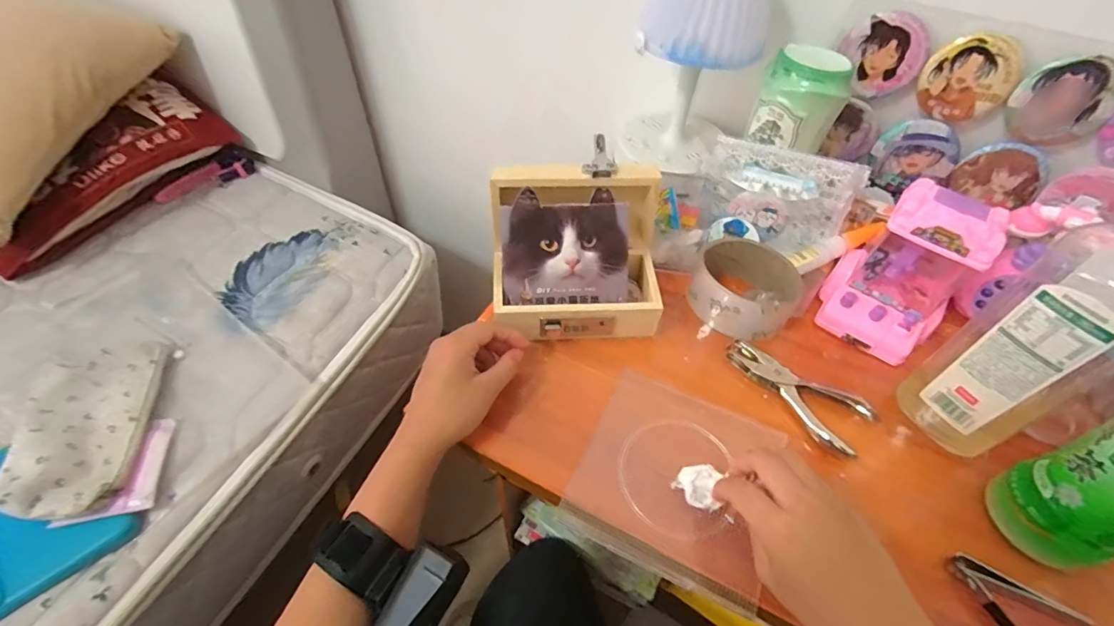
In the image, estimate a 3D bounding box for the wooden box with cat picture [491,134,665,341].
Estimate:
[{"bbox_3d":[0.018,-0.051,0.428,0.146,0.124,0.104,-4,51,-6],"label":"wooden box with cat picture"}]

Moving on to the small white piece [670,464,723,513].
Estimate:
[{"bbox_3d":[0.104,0.125,0.351,0.033,0.014,0.029,37,58,24],"label":"small white piece"}]

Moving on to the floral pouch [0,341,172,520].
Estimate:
[{"bbox_3d":[-0.511,0.114,0.525,0.109,0.032,0.204,-6,51,-8],"label":"floral pouch"}]

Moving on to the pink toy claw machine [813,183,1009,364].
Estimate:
[{"bbox_3d":[0.307,-0.041,0.423,0.093,0.129,0.098,33,56,22],"label":"pink toy claw machine"}]

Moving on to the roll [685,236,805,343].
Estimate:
[{"bbox_3d":[0.174,-0.021,0.458,0.095,0.042,0.094,1,51,-2],"label":"roll"}]

